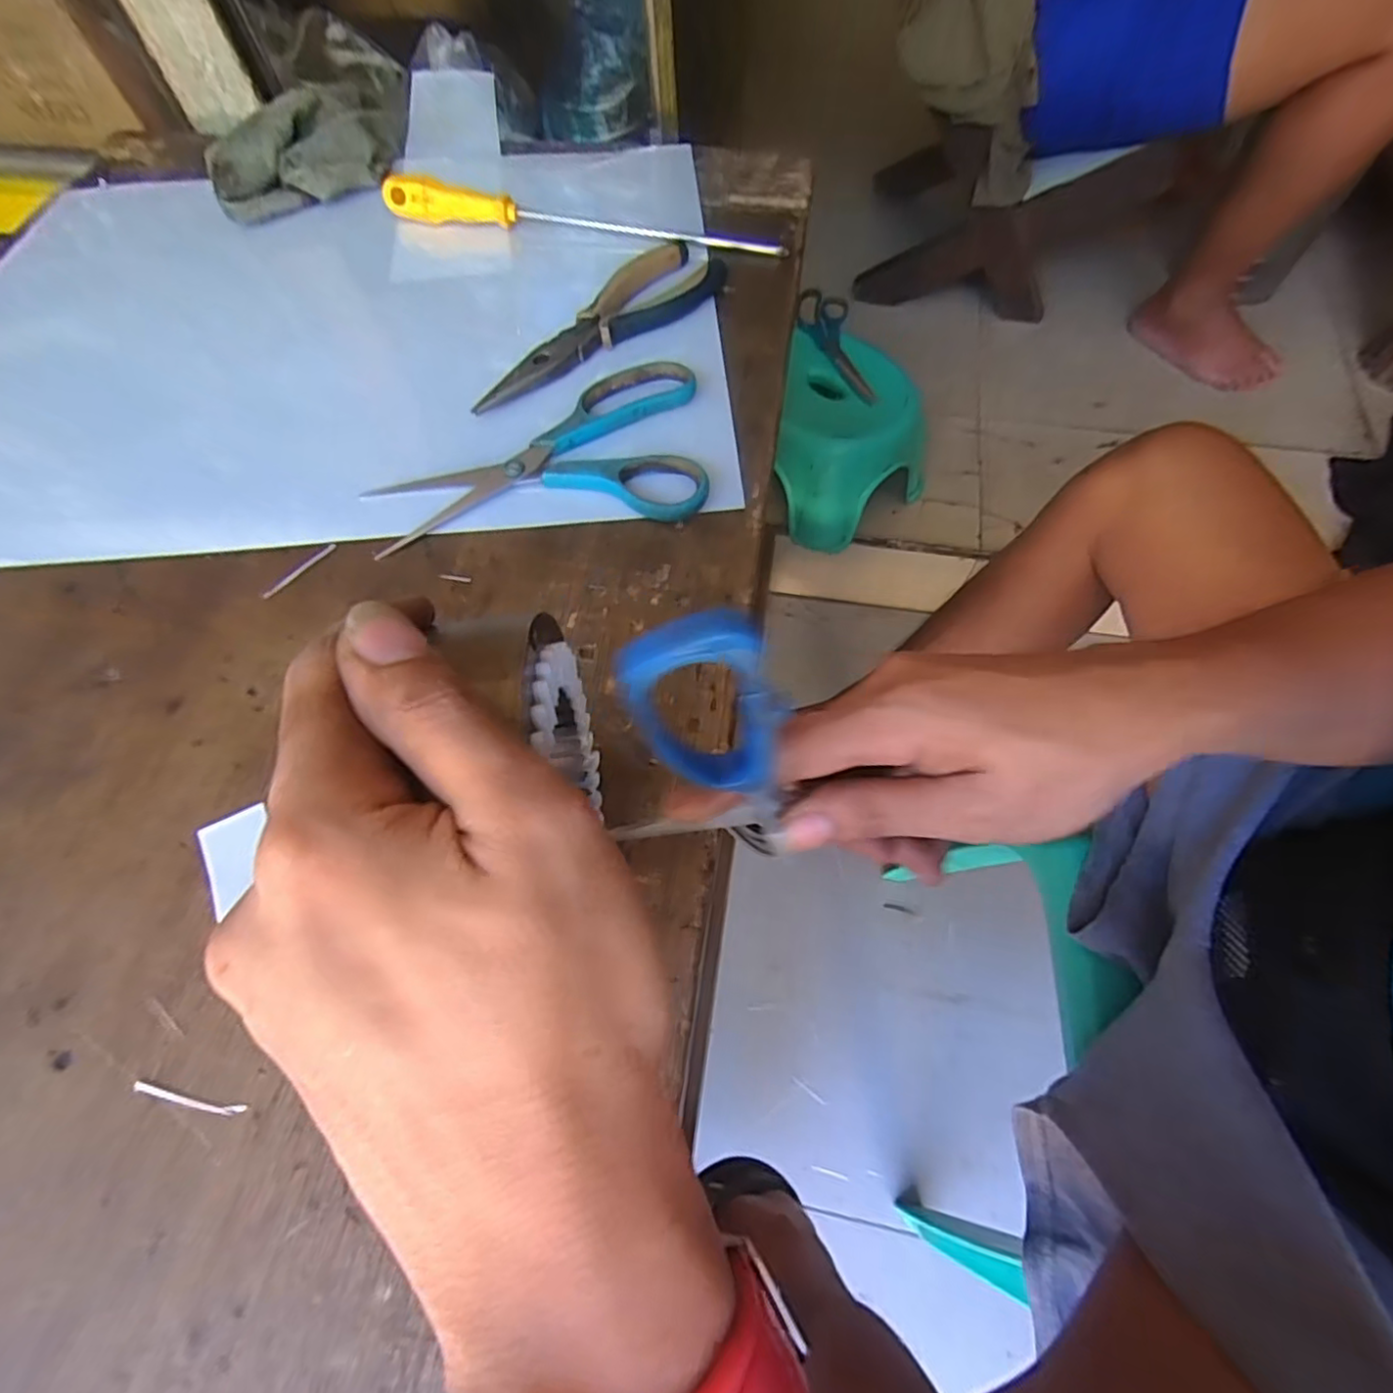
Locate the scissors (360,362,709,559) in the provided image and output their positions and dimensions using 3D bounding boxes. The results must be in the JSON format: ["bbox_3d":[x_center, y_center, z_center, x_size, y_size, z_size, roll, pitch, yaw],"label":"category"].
[{"bbox_3d":[-0.090,-0.139,0.355,0.183,0.013,0.114,-7,63,0],"label":"scissors"}]

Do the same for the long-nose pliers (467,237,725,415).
[{"bbox_3d":[-0.058,-0.233,0.396,0.053,0.017,0.190,40,72,21],"label":"long-nose pliers"}]

